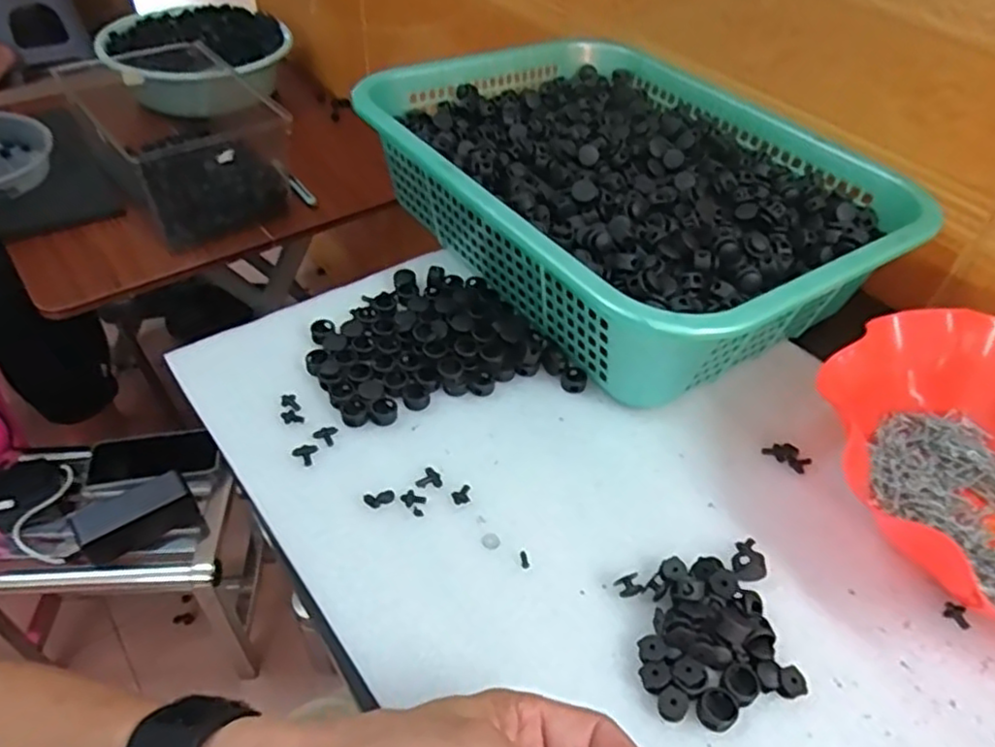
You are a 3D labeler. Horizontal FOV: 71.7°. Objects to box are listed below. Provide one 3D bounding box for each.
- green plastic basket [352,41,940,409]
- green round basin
[{"bbox_3d":[0.099,-0.151,0.545,0.289,0.098,0.380,-26,54,-25],"label":"green plastic basket"},{"bbox_3d":[-0.498,-0.535,1.144,0.294,0.104,0.266,-24,53,-24],"label":"green round basin"}]

